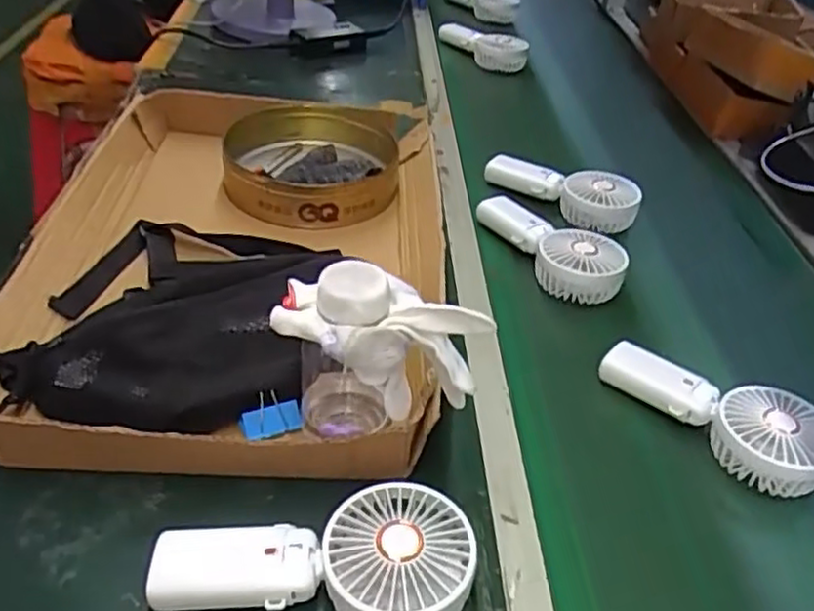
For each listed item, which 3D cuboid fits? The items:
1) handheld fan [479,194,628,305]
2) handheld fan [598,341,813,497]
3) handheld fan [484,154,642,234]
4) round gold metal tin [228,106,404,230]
[{"bbox_3d":[0.151,-0.066,0.751,0.076,0.046,0.176,-13,43,-25],"label":"handheld fan"},{"bbox_3d":[0.254,0.080,0.584,0.181,0.042,0.072,35,46,30],"label":"handheld fan"},{"bbox_3d":[0.184,-0.140,0.848,0.185,0.050,0.064,28,42,24],"label":"handheld fan"},{"bbox_3d":[-0.105,-0.158,0.792,0.184,0.054,0.186,5,38,-4],"label":"round gold metal tin"}]

